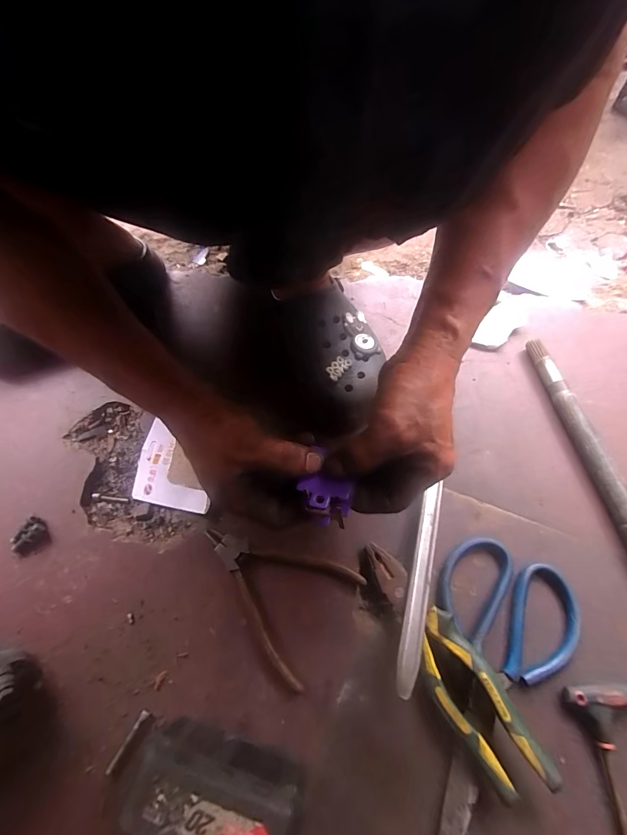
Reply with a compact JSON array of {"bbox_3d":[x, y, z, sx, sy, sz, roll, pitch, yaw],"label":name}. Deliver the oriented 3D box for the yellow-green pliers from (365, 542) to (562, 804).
[{"bbox_3d":[0.108,0.196,0.313,0.047,0.034,0.195,-25,66,-12],"label":"yellow-green pliers"}]

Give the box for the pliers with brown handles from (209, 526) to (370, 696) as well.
[{"bbox_3d":[-0.042,0.152,0.343,0.144,0.015,0.103,32,67,15],"label":"pliers with brown handles"}]

